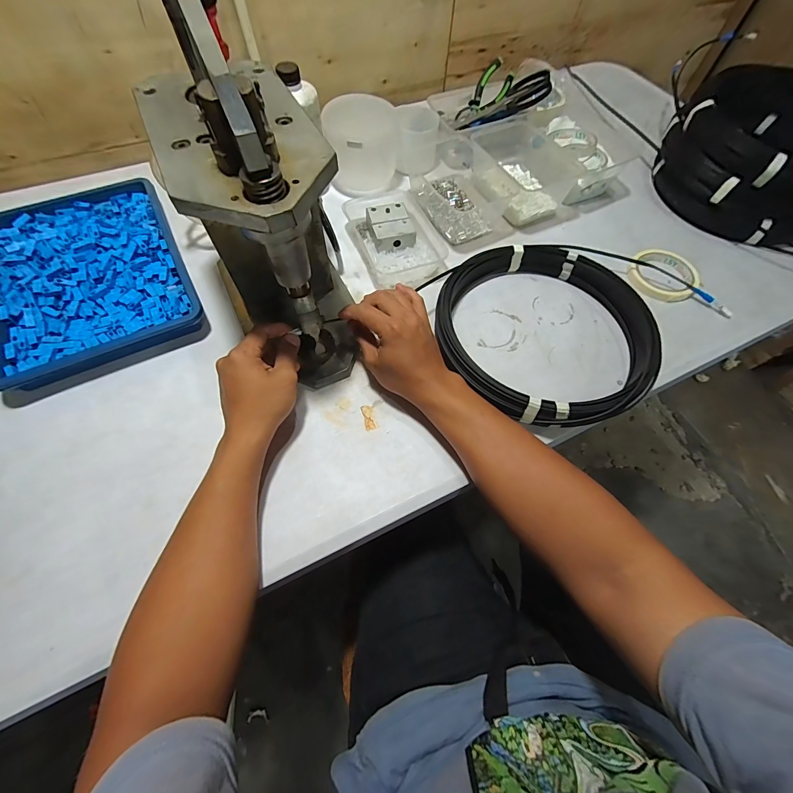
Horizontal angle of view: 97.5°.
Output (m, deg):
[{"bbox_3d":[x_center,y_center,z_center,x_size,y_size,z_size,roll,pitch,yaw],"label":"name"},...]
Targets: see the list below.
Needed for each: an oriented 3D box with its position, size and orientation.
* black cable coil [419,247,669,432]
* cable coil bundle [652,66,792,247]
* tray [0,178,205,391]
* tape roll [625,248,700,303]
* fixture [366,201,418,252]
[{"bbox_3d":[0.187,-0.092,0.452,0.267,0.061,0.279,1,64,-2],"label":"black cable coil"},{"bbox_3d":[0.593,-0.391,0.566,0.262,0.124,0.275,-38,70,-19],"label":"cable coil bundle"},{"bbox_3d":[-0.429,-0.177,0.484,0.237,0.034,0.305,-27,67,-15],"label":"tray"},{"bbox_3d":[0.405,-0.186,0.526,0.103,0.024,0.092,-37,70,-19],"label":"tape roll"},{"bbox_3d":[-0.010,-0.267,0.548,0.068,0.030,0.071,-14,64,-9],"label":"fixture"}]

